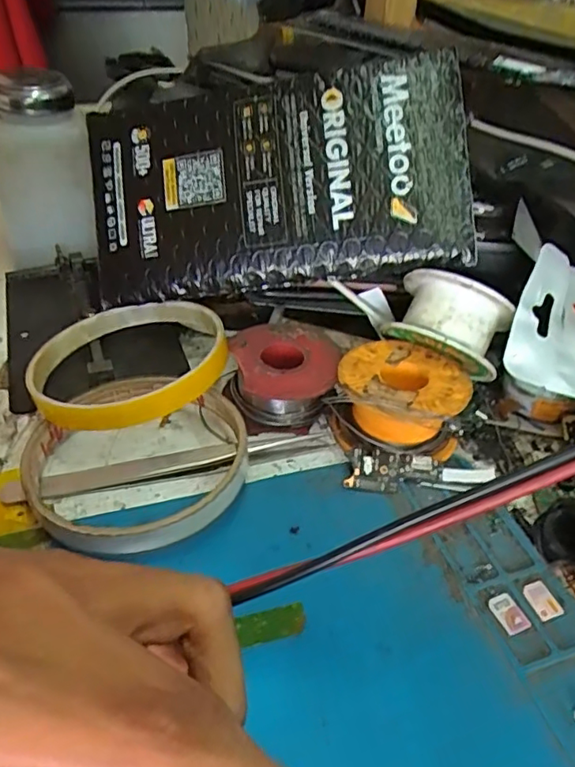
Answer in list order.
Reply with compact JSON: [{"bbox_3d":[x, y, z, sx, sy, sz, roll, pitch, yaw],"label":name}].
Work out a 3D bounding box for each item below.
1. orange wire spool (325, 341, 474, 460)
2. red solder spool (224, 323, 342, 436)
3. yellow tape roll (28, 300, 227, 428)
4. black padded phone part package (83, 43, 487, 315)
[{"bbox_3d":[0.046,0.010,0.242,0.051,0.029,0.052,2,40,-2],"label":"orange wire spool"},{"bbox_3d":[-0.003,-0.003,0.258,0.046,0.027,0.048,2,40,-2],"label":"red solder spool"},{"bbox_3d":[-0.067,-0.010,0.246,0.080,0.012,0.083,-7,36,5],"label":"yellow tape roll"},{"bbox_3d":[-0.007,-0.089,0.259,0.169,0.090,0.011,-5,3,8],"label":"black padded phone part package"}]

